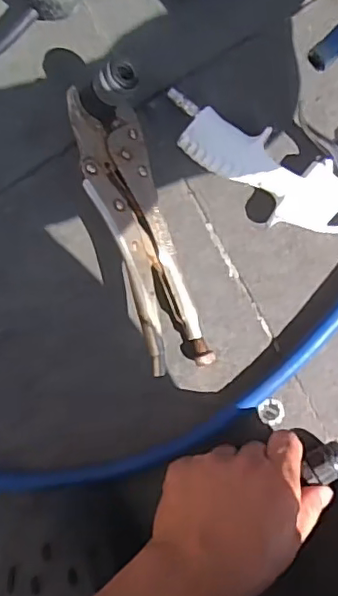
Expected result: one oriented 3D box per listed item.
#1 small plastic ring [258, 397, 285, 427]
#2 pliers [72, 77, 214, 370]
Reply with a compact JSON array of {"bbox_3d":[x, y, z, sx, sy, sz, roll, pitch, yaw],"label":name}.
[{"bbox_3d":[0.079,0.088,0.453,0.020,0.010,0.020,0,92,10],"label":"small plastic ring"},{"bbox_3d":[-0.025,-0.051,0.444,0.060,0.017,0.210,-18,89,-31],"label":"pliers"}]

